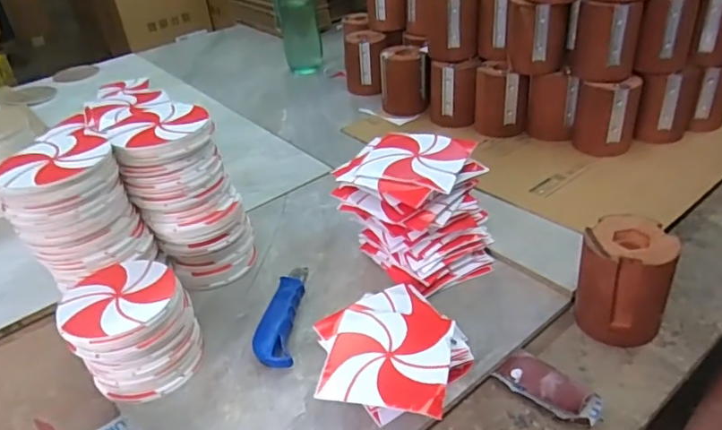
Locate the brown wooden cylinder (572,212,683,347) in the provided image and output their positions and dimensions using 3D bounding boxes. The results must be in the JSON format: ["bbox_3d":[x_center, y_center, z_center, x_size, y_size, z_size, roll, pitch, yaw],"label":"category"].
[{"bbox_3d":[0.249,0.061,0.528,0.076,0.097,0.074,16,41,28],"label":"brown wooden cylinder"}]

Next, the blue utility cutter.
[{"bbox_3d":[-0.081,0.098,0.573,0.038,0.024,0.151,-3,35,3],"label":"blue utility cutter"}]

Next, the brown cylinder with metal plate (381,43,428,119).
[{"bbox_3d":[0.071,-0.228,0.953,0.073,0.099,0.070,-12,36,-10],"label":"brown cylinder with metal plate"}]

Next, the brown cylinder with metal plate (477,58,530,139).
[{"bbox_3d":[0.215,-0.180,0.860,0.075,0.095,0.071,-3,35,4],"label":"brown cylinder with metal plate"}]

